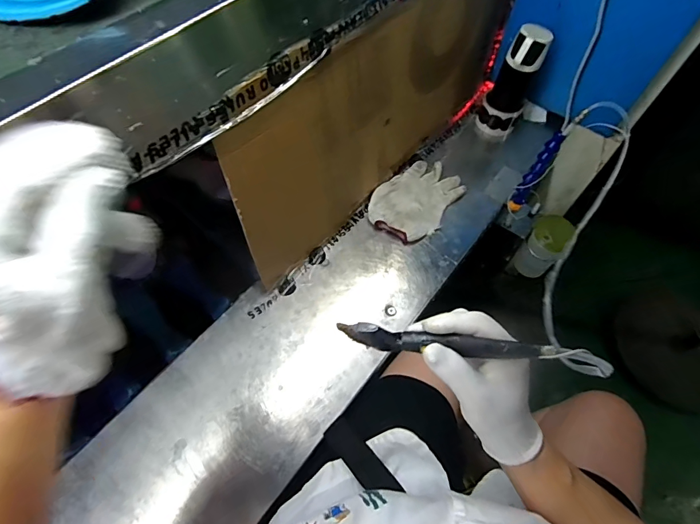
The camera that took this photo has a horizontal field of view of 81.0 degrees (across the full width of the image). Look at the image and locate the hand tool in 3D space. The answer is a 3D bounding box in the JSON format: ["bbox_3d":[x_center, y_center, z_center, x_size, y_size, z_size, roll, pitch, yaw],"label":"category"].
[{"bbox_3d":[0.086,0.064,0.305,0.189,0.011,0.015,4,59,15],"label":"hand tool"}]

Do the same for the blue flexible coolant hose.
[{"bbox_3d":[0.322,-0.152,0.713,0.027,0.153,0.019,38,41,19],"label":"blue flexible coolant hose"}]

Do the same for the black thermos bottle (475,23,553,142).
[{"bbox_3d":[0.312,-0.347,0.805,0.062,0.217,0.073,-26,64,-16],"label":"black thermos bottle"}]

